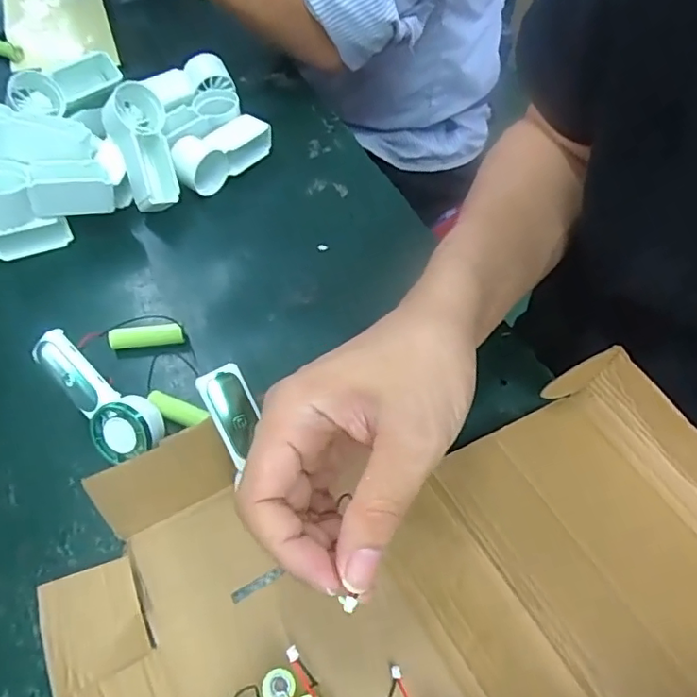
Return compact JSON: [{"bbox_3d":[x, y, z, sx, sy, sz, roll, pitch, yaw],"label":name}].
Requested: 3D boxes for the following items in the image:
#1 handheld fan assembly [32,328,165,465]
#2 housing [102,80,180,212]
[{"bbox_3d":[-0.151,0.028,0.330,0.089,0.020,0.038,46,67,-1],"label":"handheld fan assembly"},{"bbox_3d":[-0.163,-0.156,0.437,0.045,0.041,0.099,-16,80,-9],"label":"housing"}]

